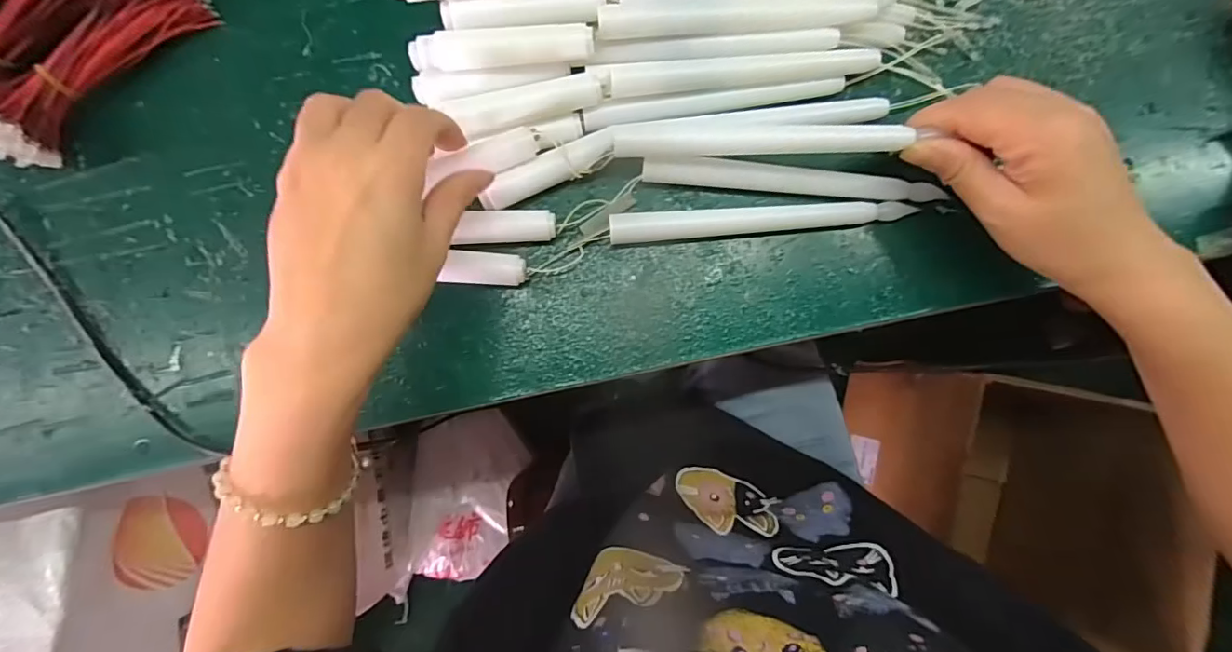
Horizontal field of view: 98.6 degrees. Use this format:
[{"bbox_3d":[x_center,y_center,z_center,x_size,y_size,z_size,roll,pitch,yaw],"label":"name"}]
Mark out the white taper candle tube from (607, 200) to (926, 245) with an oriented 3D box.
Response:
[{"bbox_3d":[0.080,-0.063,0.302,0.166,0.014,0.018,-5,87,0],"label":"white taper candle tube"}]

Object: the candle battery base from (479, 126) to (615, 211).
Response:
[{"bbox_3d":[-0.038,-0.087,0.295,0.081,0.015,0.015,-26,87,1],"label":"candle battery base"}]

